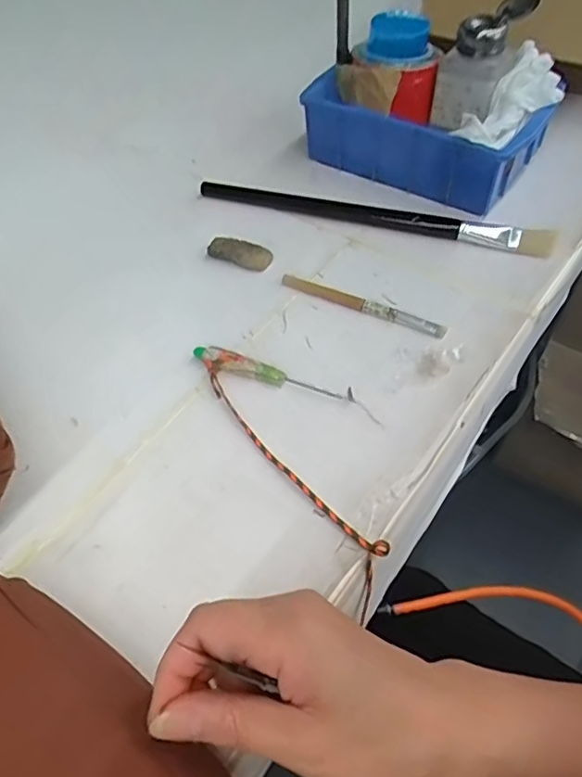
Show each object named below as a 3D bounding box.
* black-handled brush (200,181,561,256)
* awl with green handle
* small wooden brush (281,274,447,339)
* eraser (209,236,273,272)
[{"bbox_3d":[0.064,-0.145,0.504,0.299,0.014,0.021,12,54,14],"label":"black-handled brush"},{"bbox_3d":[-0.014,-0.011,0.405,0.115,0.010,0.014,14,54,15],"label":"awl with green handle"},{"bbox_3d":[0.051,-0.064,0.444,0.129,0.007,0.011,23,57,21],"label":"small wooden brush"},{"bbox_3d":[-0.041,-0.110,0.487,0.054,0.012,0.019,23,57,20],"label":"eraser"}]

